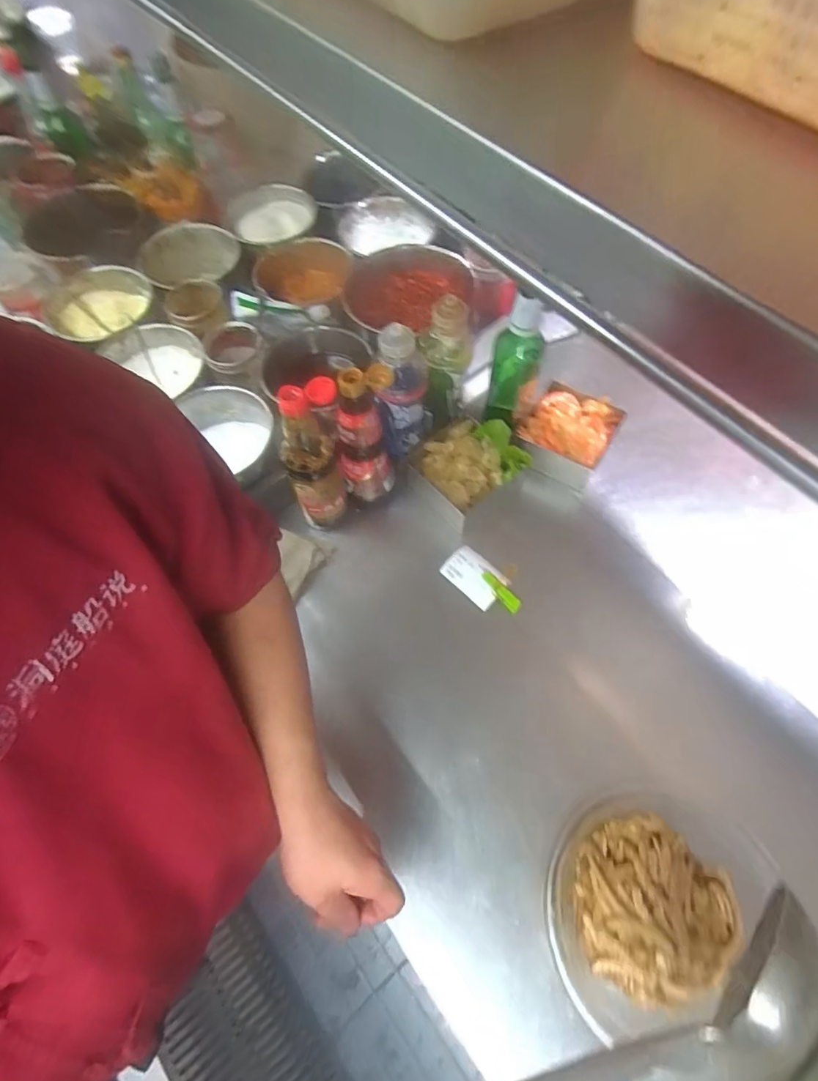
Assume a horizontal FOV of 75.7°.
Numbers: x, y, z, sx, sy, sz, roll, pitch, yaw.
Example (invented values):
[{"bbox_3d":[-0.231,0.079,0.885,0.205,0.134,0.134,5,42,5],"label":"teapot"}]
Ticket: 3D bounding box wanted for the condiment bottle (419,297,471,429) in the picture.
[{"bbox_3d":[0.048,-0.232,0.687,0.066,0.180,0.065,-2,64,1],"label":"condiment bottle"}]

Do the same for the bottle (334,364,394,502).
[{"bbox_3d":[-0.052,-0.127,0.670,0.066,0.212,0.075,3,64,3],"label":"bottle"}]

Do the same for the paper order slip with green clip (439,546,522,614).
[{"bbox_3d":[0.094,0.056,0.681,0.109,0.015,0.050,42,85,19],"label":"paper order slip with green clip"}]

